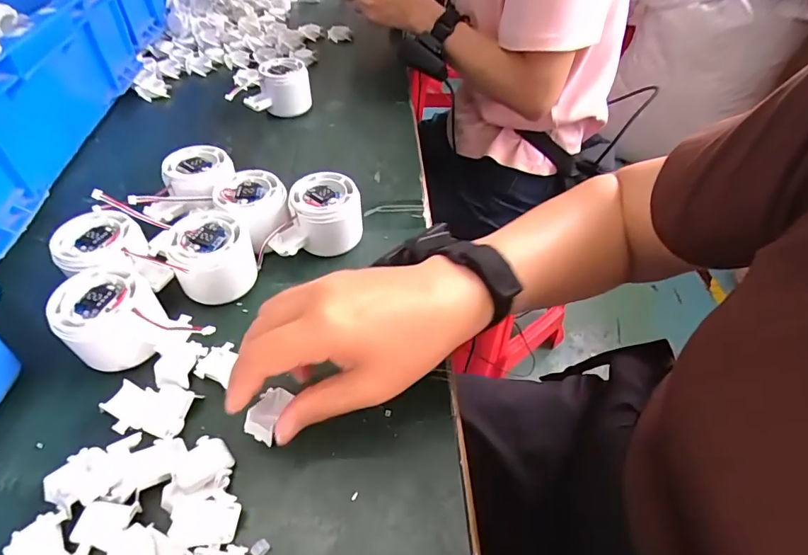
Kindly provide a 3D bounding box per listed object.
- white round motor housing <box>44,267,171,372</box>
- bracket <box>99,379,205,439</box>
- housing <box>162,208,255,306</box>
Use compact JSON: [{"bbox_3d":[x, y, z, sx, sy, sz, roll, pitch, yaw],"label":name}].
[{"bbox_3d":[-0.198,0.029,0.300,0.058,0.041,0.061,3,47,-3],"label":"white round motor housing"},{"bbox_3d":[-0.161,0.082,0.281,0.049,0.010,0.034,7,47,1],"label":"bracket"},{"bbox_3d":[-0.149,-0.013,0.342,0.055,0.052,0.056,3,47,-3],"label":"housing"}]

